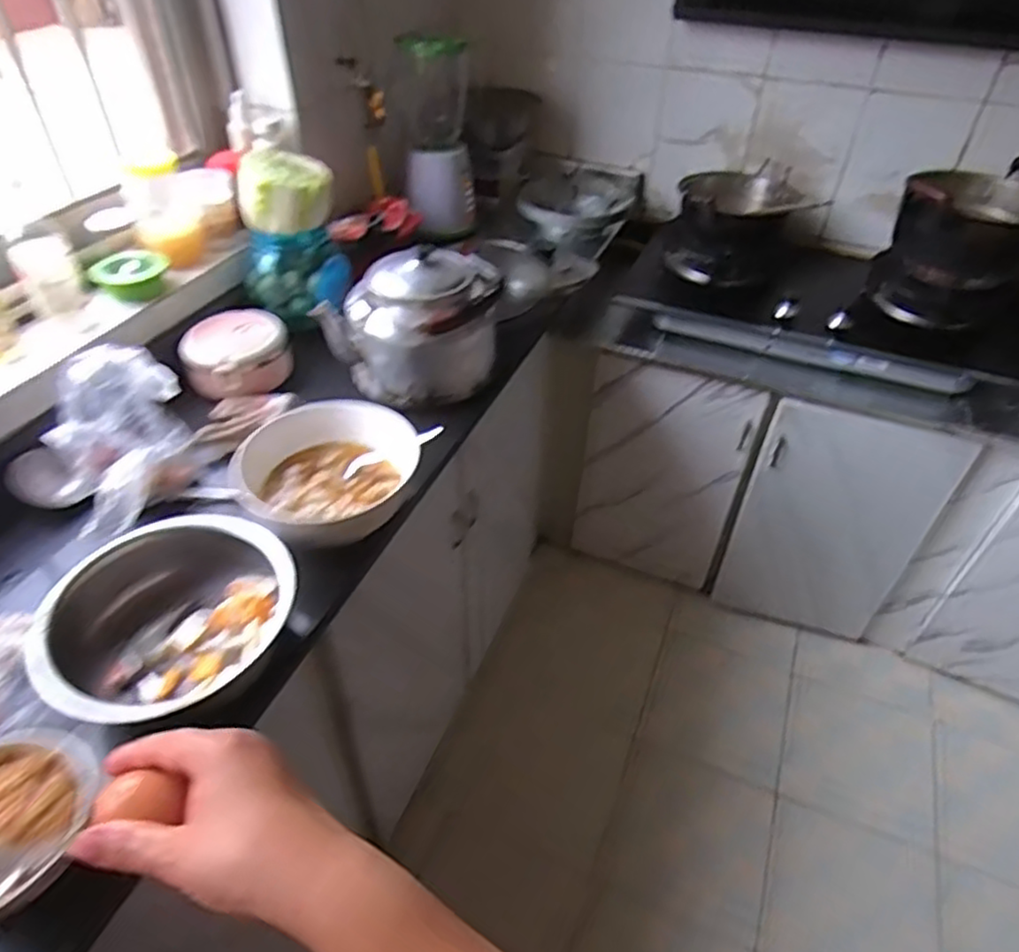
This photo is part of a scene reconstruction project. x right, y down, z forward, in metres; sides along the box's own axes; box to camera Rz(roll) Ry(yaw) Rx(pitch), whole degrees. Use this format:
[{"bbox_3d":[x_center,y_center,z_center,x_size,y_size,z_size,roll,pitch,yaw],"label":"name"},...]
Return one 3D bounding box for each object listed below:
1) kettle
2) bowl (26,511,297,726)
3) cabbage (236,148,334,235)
[{"bbox_3d":[-0.127,-0.222,1.005,0.223,0.170,0.191,10,42,12],"label":"kettle"},{"bbox_3d":[-0.335,0.138,0.688,0.219,0.079,0.192,-9,42,-10],"label":"bowl"},{"bbox_3d":[-0.342,-0.432,1.041,0.137,0.088,0.138,-13,43,-14],"label":"cabbage"}]

